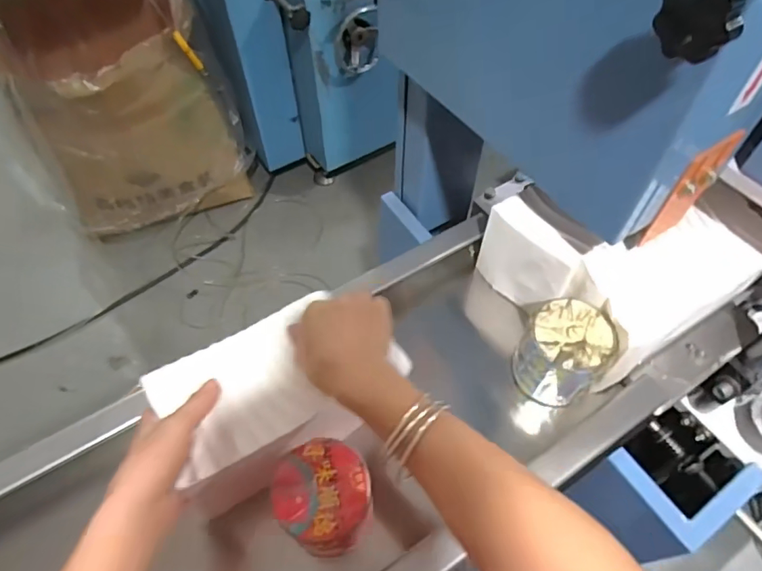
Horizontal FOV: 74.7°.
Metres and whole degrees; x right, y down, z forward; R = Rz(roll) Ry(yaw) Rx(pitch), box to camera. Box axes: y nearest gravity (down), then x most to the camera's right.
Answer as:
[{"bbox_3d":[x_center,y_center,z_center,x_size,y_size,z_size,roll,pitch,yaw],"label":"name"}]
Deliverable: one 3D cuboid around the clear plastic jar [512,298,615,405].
[{"bbox_3d":[0.196,0.075,0.545,0.084,0.094,0.081,-37,63,-22],"label":"clear plastic jar"}]

